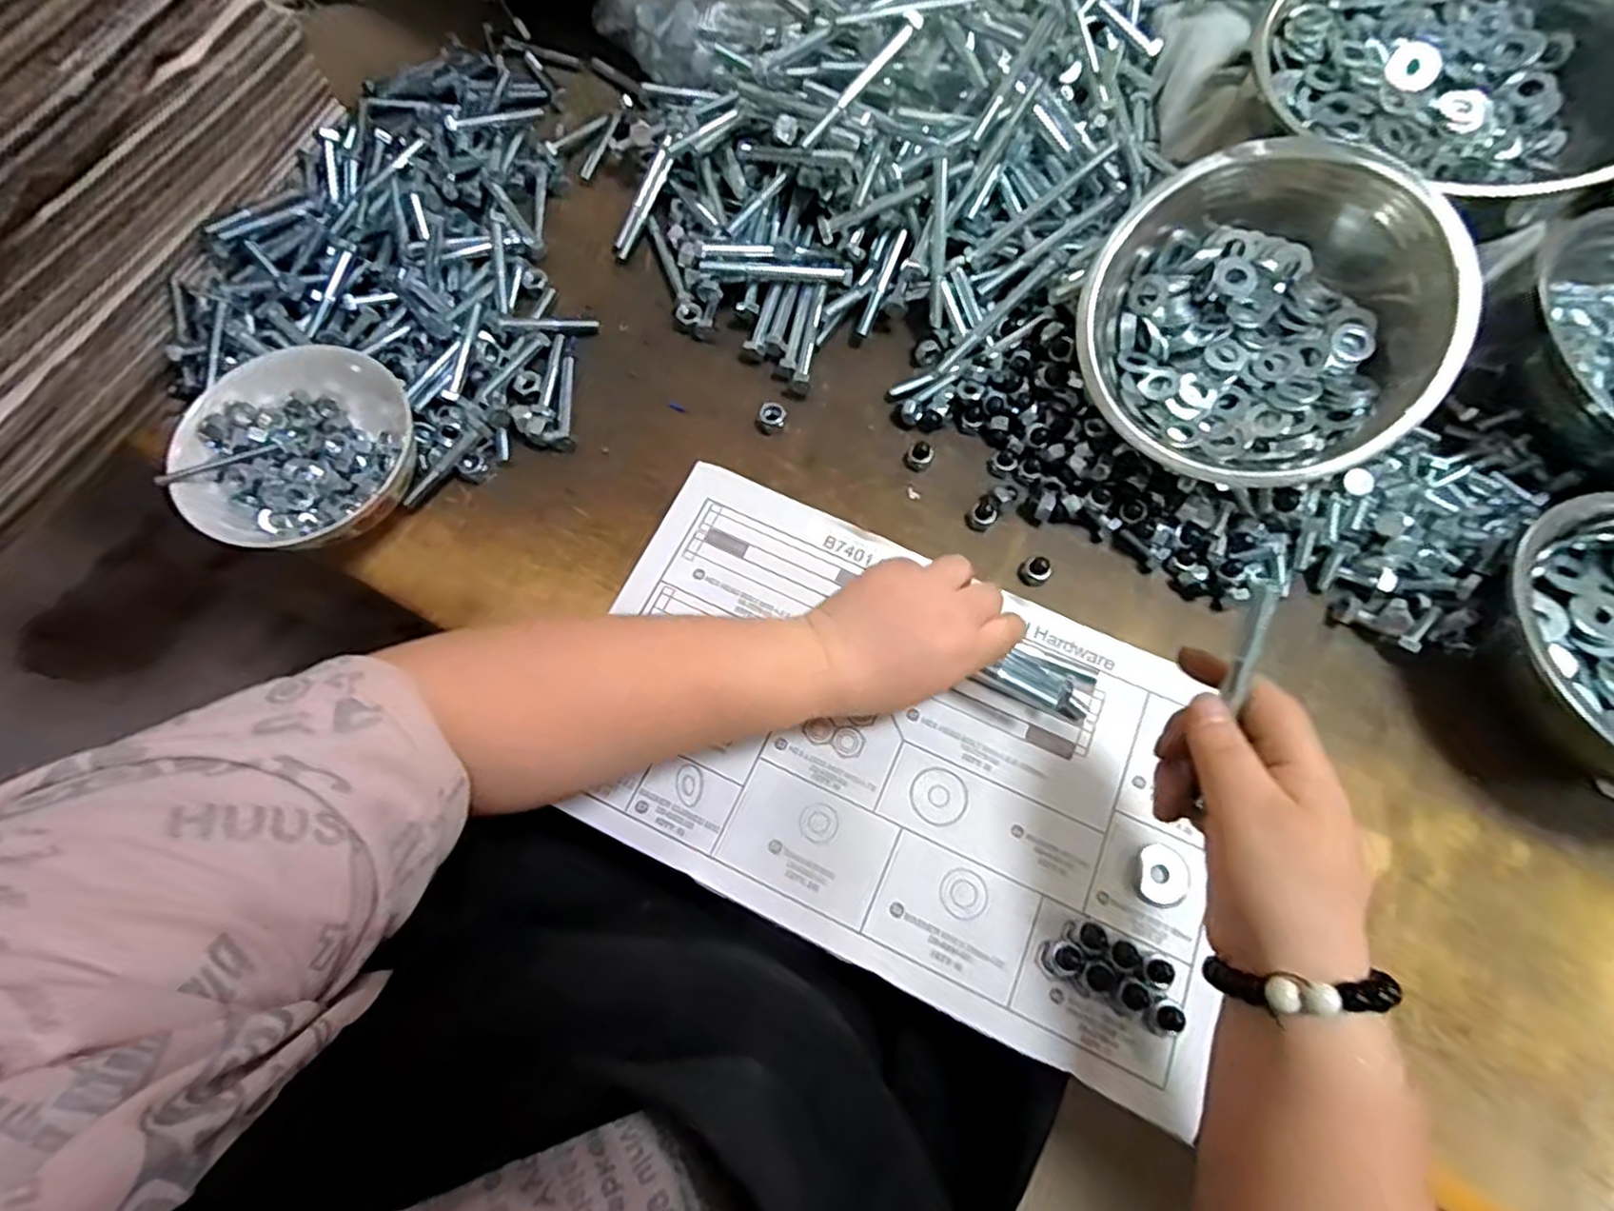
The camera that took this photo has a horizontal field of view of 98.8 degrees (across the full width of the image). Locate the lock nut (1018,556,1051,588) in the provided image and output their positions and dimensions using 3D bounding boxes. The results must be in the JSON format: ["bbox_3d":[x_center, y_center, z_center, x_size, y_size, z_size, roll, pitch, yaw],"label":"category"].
[{"bbox_3d":[0.140,-0.021,0.425,0.014,0.016,0.018,-39,74,-12],"label":"lock nut"}]

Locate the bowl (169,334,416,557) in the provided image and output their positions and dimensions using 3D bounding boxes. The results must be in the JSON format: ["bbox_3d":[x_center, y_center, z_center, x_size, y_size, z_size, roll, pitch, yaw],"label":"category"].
[{"bbox_3d":[-0.301,-0.091,0.421,0.130,0.048,0.127,0,70,1],"label":"bowl"}]

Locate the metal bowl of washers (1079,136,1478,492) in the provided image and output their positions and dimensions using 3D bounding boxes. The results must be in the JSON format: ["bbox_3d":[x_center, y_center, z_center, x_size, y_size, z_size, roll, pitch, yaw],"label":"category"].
[{"bbox_3d":[0.260,-0.160,0.411,0.186,0.083,0.186,-23,82,14],"label":"metal bowl of washers"}]

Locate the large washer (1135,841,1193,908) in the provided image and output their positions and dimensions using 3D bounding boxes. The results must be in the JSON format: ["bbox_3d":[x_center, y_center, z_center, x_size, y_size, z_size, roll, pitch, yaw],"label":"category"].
[{"bbox_3d":[0.187,0.143,0.364,0.026,0.005,0.031,19,72,7],"label":"large washer"}]

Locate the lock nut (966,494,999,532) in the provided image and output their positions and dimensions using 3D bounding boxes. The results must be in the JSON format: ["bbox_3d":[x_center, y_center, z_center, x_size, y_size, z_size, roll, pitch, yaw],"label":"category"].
[{"bbox_3d":[0.112,-0.059,0.440,0.020,0.014,0.018,-38,74,-12],"label":"lock nut"}]

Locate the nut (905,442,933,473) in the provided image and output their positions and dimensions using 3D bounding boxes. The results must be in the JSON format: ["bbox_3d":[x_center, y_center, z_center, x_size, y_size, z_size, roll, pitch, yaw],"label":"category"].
[{"bbox_3d":[0.073,-0.098,0.454,0.017,0.015,0.014,19,72,7],"label":"nut"}]

